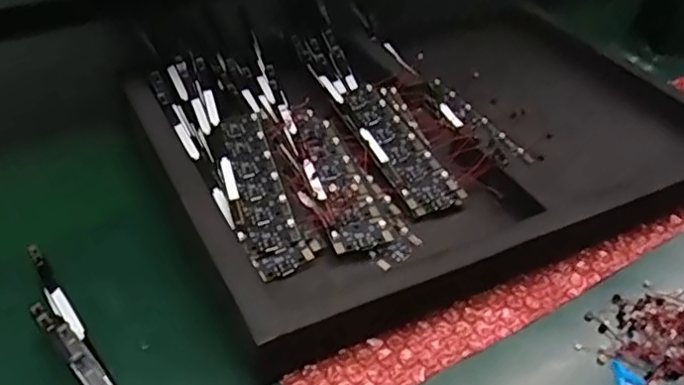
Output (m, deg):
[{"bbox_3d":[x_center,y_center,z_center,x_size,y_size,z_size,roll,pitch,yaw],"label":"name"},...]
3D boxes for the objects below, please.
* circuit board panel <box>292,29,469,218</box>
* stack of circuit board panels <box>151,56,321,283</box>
[{"bbox_3d":[0.025,-0.065,0.467,0.049,0.011,0.213,-14,45,-23],"label":"circuit board panel"},{"bbox_3d":[-0.074,-0.029,0.417,0.053,0.021,0.212,-16,46,-25],"label":"stack of circuit board panels"}]

